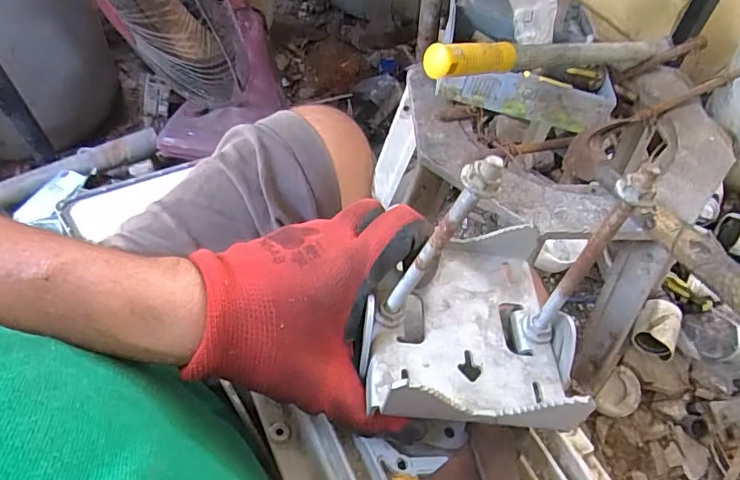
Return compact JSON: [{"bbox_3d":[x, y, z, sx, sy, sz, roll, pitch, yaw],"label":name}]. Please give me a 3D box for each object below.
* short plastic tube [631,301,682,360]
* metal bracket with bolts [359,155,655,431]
[{"bbox_3d":[0.468,0.140,0.822,0.067,0.056,0.085,34,61,21],"label":"short plastic tube"},{"bbox_3d":[0.057,0.017,0.246,0.108,0.126,0.117,2,55,1],"label":"metal bracket with bolts"}]

